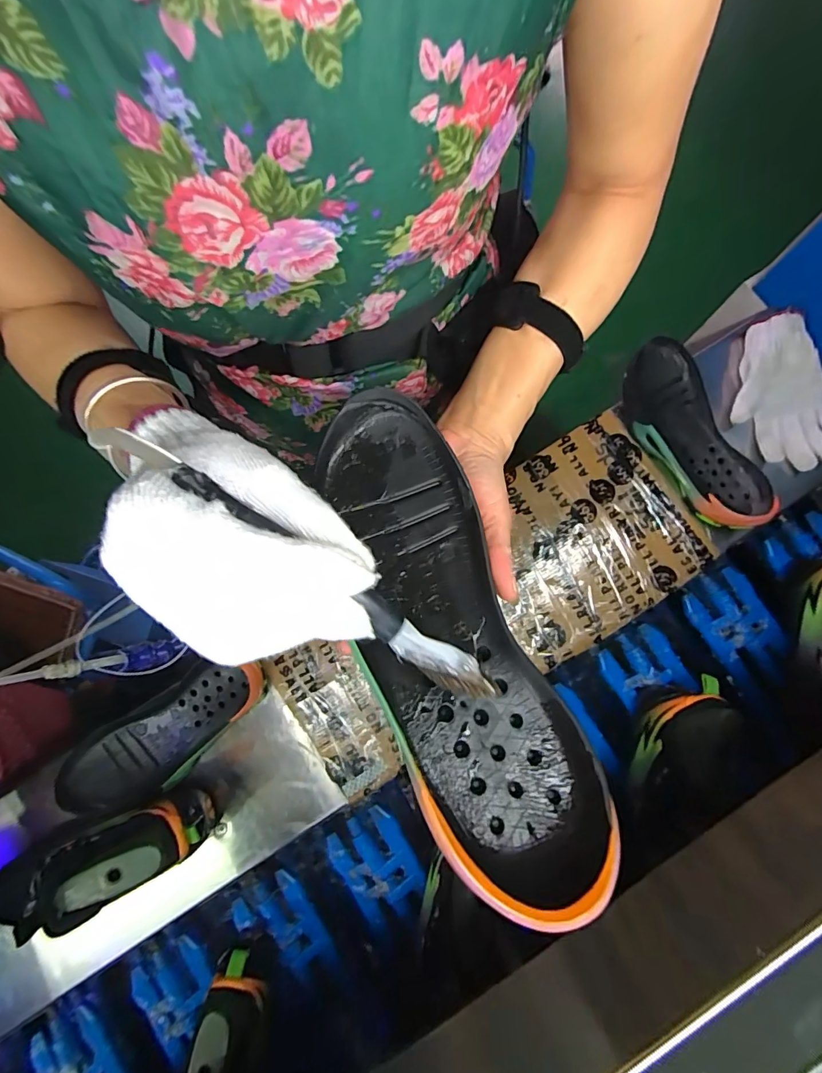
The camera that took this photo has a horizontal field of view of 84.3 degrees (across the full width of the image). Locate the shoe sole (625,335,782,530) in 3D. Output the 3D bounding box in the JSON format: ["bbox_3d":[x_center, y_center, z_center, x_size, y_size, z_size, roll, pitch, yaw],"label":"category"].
[{"bbox_3d":[0.359,-0.128,0.592,0.101,0.049,0.262,-23,78,-4],"label":"shoe sole"}]

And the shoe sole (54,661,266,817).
[{"bbox_3d":[-0.292,0.237,0.550,0.266,0.046,0.100,-34,79,-6],"label":"shoe sole"}]

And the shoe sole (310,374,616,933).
[{"bbox_3d":[0.011,0.040,0.246,0.093,0.039,0.269,-19,67,-3],"label":"shoe sole"}]

